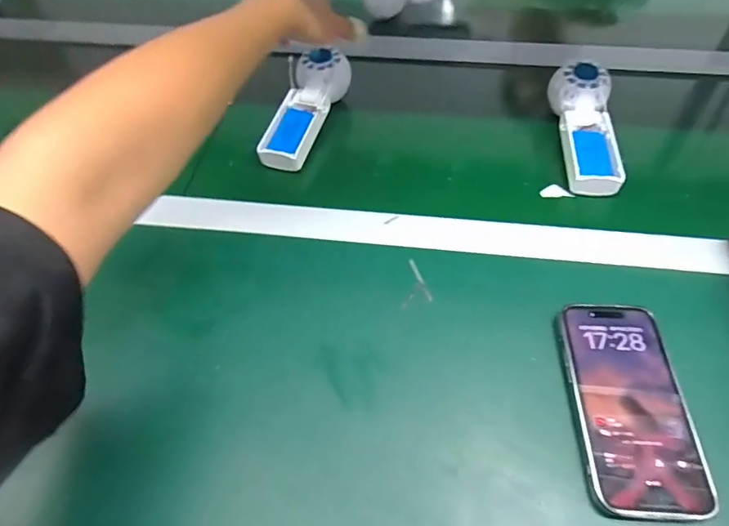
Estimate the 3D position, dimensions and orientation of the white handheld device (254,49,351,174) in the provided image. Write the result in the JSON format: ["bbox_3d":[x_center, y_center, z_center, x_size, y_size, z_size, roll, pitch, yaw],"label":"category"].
[{"bbox_3d":[-0.067,-0.185,0.535,0.055,0.048,0.186,15,54,15],"label":"white handheld device"}]

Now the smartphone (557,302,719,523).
[{"bbox_3d":[0.185,0.097,0.332,0.075,0.014,0.147,1,52,5],"label":"smartphone"}]

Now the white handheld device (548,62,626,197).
[{"bbox_3d":[0.235,-0.146,0.500,0.057,0.030,0.163,1,65,5],"label":"white handheld device"}]

